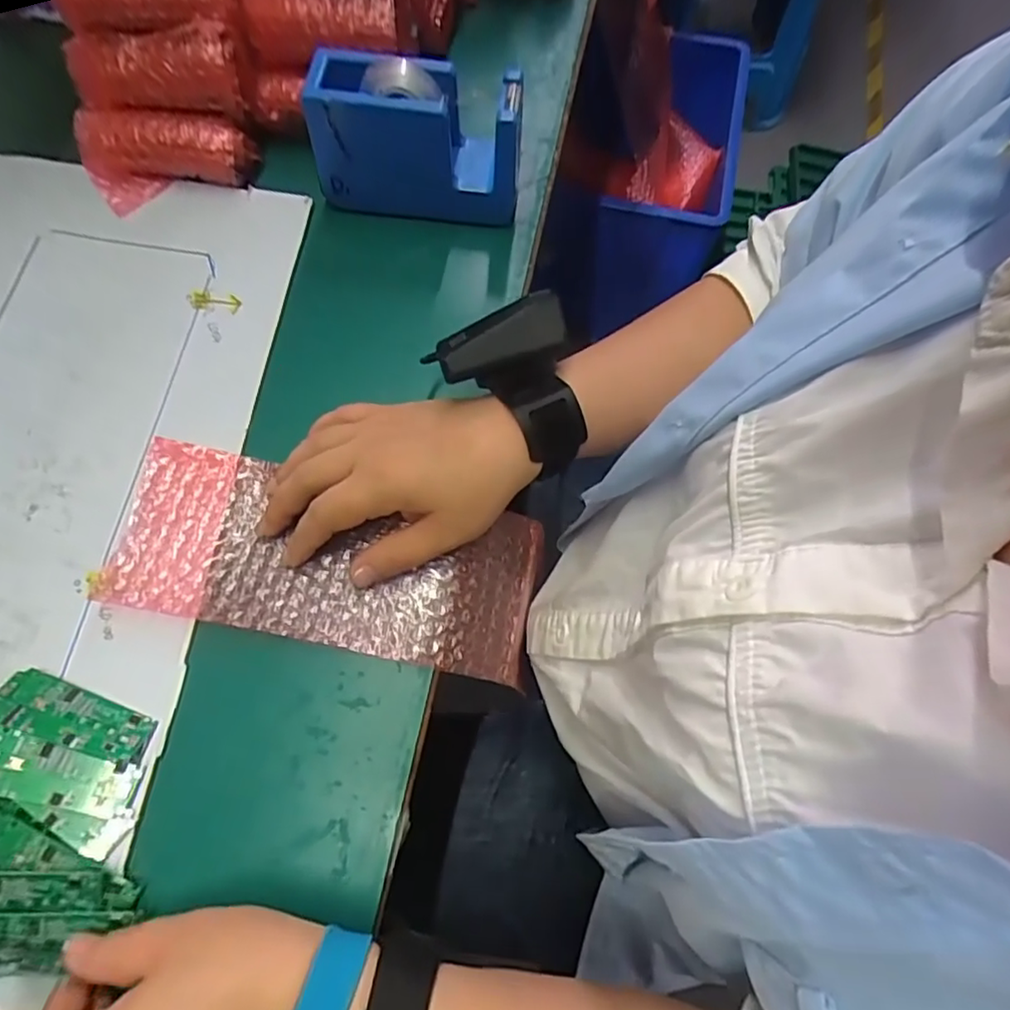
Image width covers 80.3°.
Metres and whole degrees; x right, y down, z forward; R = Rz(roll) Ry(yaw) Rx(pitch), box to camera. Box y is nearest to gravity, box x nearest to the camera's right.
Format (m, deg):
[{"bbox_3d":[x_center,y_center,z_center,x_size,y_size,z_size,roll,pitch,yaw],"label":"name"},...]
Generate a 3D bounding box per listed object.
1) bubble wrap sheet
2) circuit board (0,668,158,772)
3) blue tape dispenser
[{"bbox_3d":[-0.096,0.031,0.337,0.230,0.017,0.096,15,70,-3],"label":"bubble wrap sheet"},{"bbox_3d":[-0.213,0.105,0.296,0.075,0.008,0.029,20,41,-1],"label":"circuit board"},{"bbox_3d":[-0.057,-0.237,0.392,0.129,0.083,0.048,4,70,0],"label":"blue tape dispenser"}]

